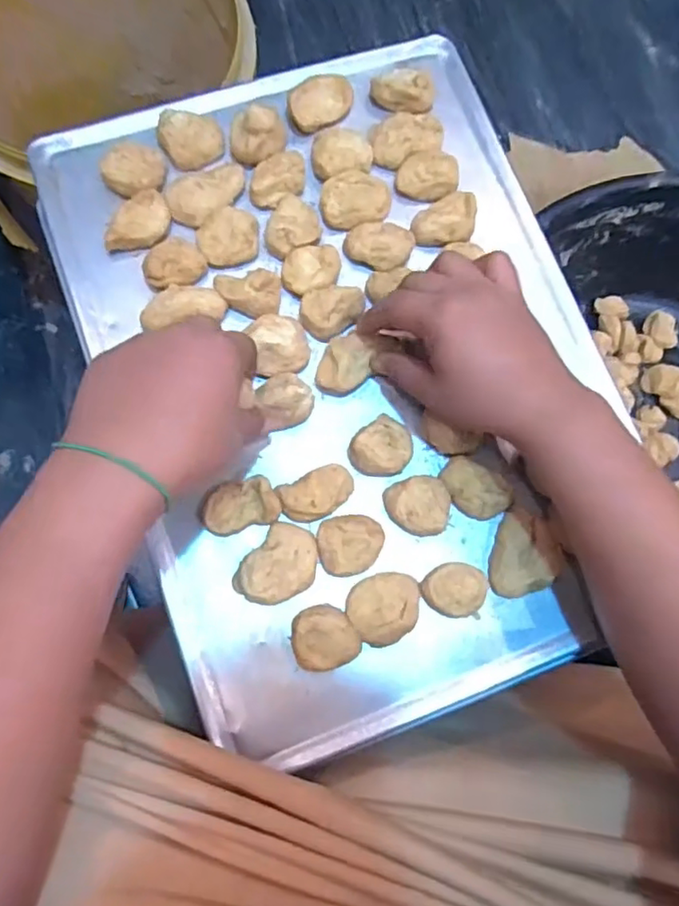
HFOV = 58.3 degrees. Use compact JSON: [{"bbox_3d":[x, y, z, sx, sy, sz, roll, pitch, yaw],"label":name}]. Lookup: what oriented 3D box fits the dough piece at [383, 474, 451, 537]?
[{"bbox_3d":[0.049,0.033,0.387,0.039,0.016,0.036,7,76,0],"label":"dough piece"}]

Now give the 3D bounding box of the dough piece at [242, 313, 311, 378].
[{"bbox_3d":[-0.039,-0.072,0.405,0.037,0.019,0.037,-15,77,-5],"label":"dough piece"}]

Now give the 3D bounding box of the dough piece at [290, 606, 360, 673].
[{"bbox_3d":[-0.009,0.111,0.365,0.038,0.010,0.037,0,76,-2],"label":"dough piece"}]

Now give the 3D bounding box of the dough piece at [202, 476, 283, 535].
[{"bbox_3d":[-0.061,0.033,0.378,0.046,0.013,0.029,-17,77,-6],"label":"dough piece"}]

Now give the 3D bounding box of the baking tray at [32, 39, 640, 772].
[{"bbox_3d":[0.016,-0.059,0.408,0.327,0.025,0.436,-20,81,-9],"label":"baking tray"}]

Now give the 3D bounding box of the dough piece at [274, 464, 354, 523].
[{"bbox_3d":[-0.014,0.026,0.385,0.049,0.020,0.027,-25,78,-8],"label":"dough piece"}]

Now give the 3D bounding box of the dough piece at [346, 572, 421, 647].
[{"bbox_3d":[0.029,0.094,0.375,0.048,0.013,0.041,-32,79,-9],"label":"dough piece"}]

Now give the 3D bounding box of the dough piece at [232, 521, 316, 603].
[{"bbox_3d":[-0.037,0.070,0.375,0.040,0.012,0.052,38,78,7],"label":"dough piece"}]

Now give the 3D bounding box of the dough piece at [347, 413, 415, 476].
[{"bbox_3d":[0.028,-0.002,0.395,0.041,0.016,0.034,-40,81,-10],"label":"dough piece"}]

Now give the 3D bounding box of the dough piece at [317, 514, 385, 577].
[{"bbox_3d":[0.007,0.057,0.380,0.041,0.010,0.036,-8,77,-4],"label":"dough piece"}]

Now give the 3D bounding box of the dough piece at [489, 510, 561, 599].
[{"bbox_3d":[0.119,0.066,0.389,0.040,0.012,0.053,9,76,0],"label":"dough piece"}]

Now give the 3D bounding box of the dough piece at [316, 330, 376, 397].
[{"bbox_3d":[0.002,-0.058,0.406,0.043,0.016,0.030,-41,81,-11],"label":"dough piece"}]

